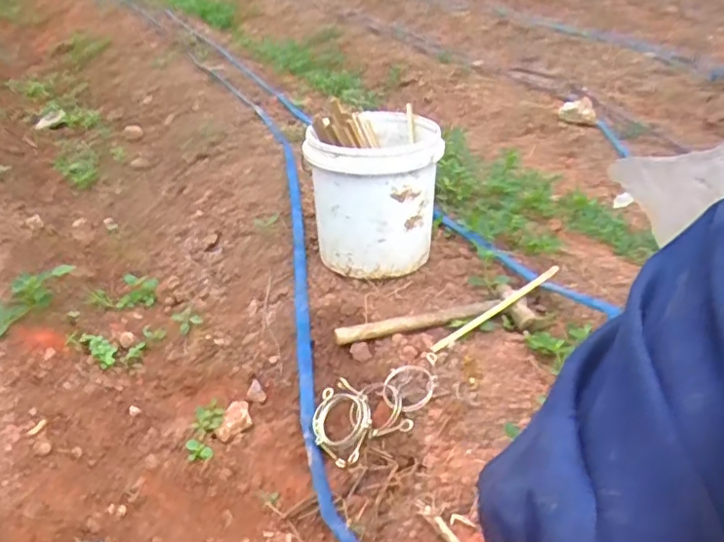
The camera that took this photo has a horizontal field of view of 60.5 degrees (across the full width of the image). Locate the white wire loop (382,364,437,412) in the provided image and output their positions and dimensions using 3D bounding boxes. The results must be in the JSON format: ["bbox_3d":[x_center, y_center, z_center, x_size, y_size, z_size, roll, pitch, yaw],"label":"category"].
[{"bbox_3d":[0.070,0.179,0.953,0.080,0.010,0.083,-6,46,6],"label":"white wire loop"}]

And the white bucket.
[{"bbox_3d":[0.031,-0.156,1.240,0.233,0.283,0.266,9,33,10],"label":"white bucket"}]

